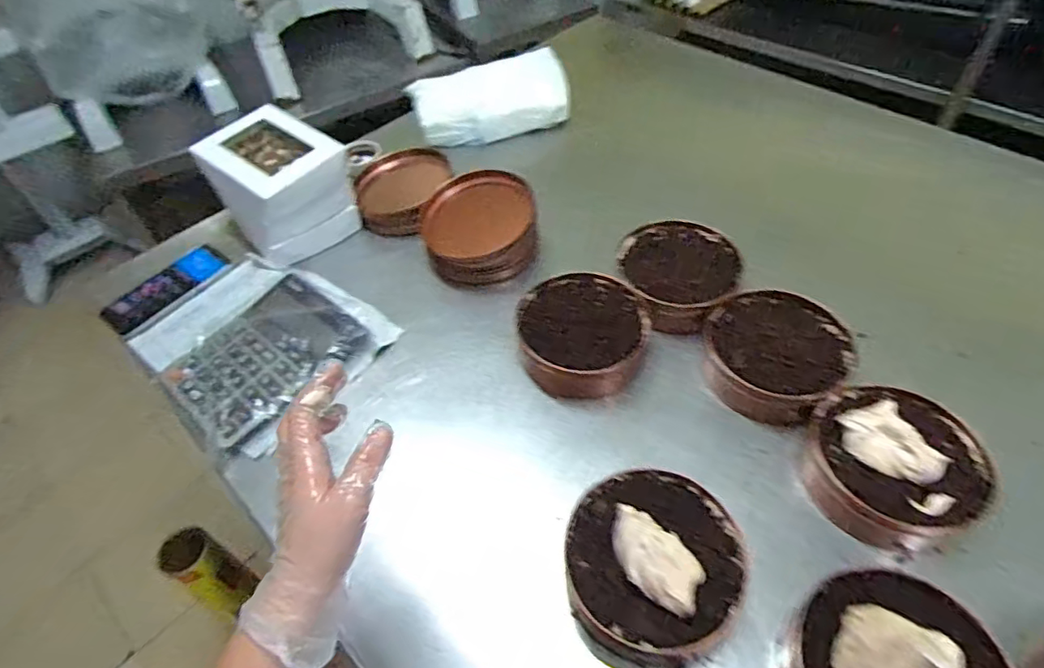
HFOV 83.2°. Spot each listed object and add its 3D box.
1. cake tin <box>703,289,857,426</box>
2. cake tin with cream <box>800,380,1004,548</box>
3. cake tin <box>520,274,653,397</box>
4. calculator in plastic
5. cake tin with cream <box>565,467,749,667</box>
[{"bbox_3d":[0.277,0.025,0.654,0.146,0.049,0.151,-2,50,2],"label":"cake tin"},{"bbox_3d":[0.352,0.118,0.559,0.148,0.061,0.145,-2,50,2],"label":"cake tin with cream"},{"bbox_3d":[0.072,-0.002,0.686,0.144,0.051,0.156,-2,50,2],"label":"cake tin"},{"bbox_3d":[-0.300,0.031,0.686,0.162,0.039,0.197,30,58,25],"label":"calculator in plastic"},{"bbox_3d":[0.112,0.192,0.498,0.141,0.078,0.152,-2,50,2],"label":"cake tin with cream"}]

